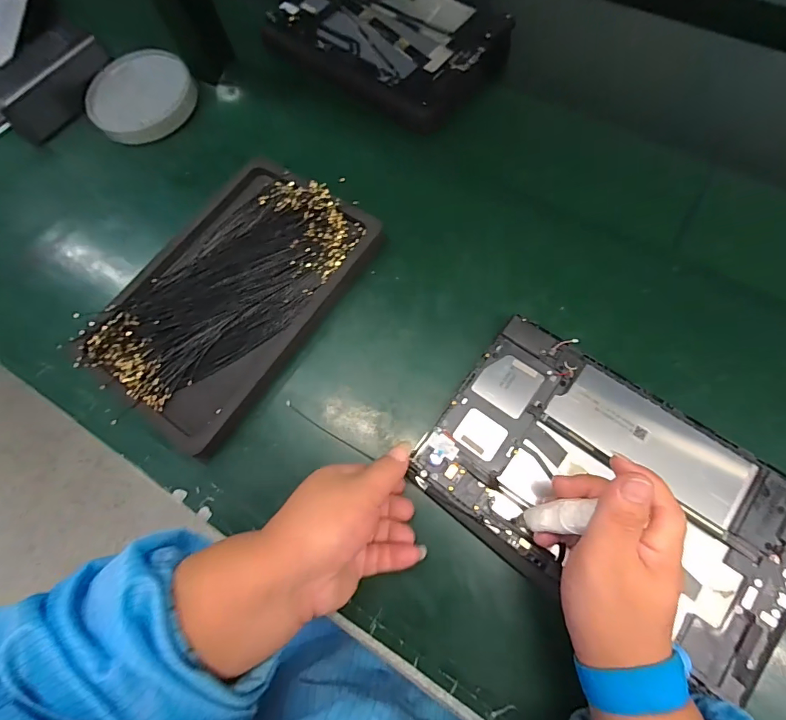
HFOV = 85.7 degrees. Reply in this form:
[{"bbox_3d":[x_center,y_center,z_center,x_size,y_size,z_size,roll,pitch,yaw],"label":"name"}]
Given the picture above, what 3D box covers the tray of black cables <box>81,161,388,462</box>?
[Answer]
[{"bbox_3d":[-0.141,-0.061,0.362,0.171,0.023,0.240,29,75,14],"label":"tray of black cables"}]

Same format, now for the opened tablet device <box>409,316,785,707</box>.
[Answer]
[{"bbox_3d":[0.149,0.086,0.297,0.238,0.015,0.153,33,78,15],"label":"opened tablet device"}]

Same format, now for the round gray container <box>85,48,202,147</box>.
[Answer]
[{"bbox_3d":[-0.269,-0.284,0.455,0.109,0.016,0.112,-2,70,5],"label":"round gray container"}]

